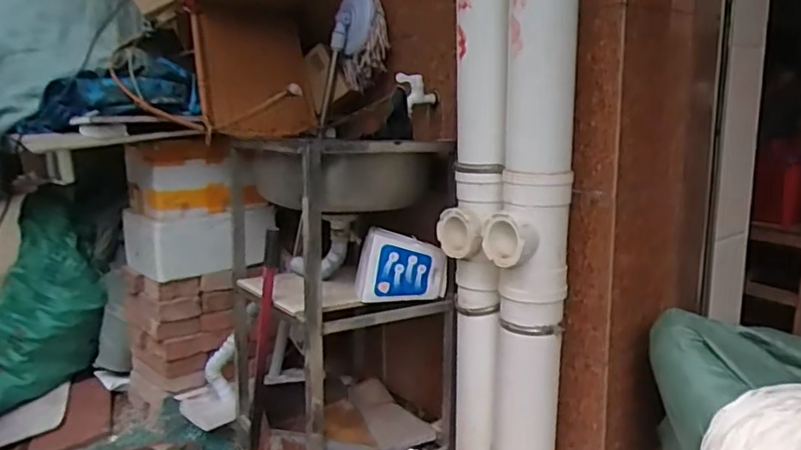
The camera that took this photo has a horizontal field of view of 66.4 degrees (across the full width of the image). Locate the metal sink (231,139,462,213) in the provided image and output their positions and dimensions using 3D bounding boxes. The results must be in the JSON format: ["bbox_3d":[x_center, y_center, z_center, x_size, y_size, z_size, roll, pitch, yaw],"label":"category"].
[{"bbox_3d":[-0.117,-0.125,1.319,0.339,0.128,0.412,-10,14,-34],"label":"metal sink"}]

